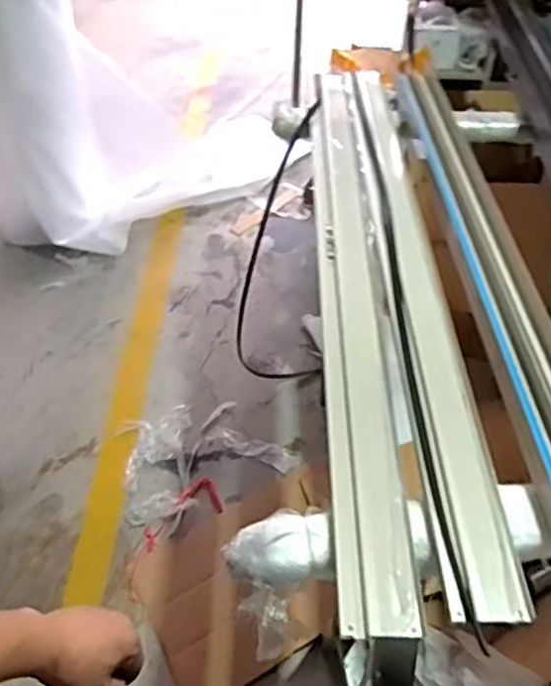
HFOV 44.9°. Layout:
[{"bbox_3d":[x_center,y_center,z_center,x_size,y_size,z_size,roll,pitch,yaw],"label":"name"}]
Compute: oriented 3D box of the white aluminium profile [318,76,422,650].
[{"bbox_3d":[0.120,-0.175,1.202,0.090,0.044,1.371,2,46,0],"label":"white aluminium profile"}]

